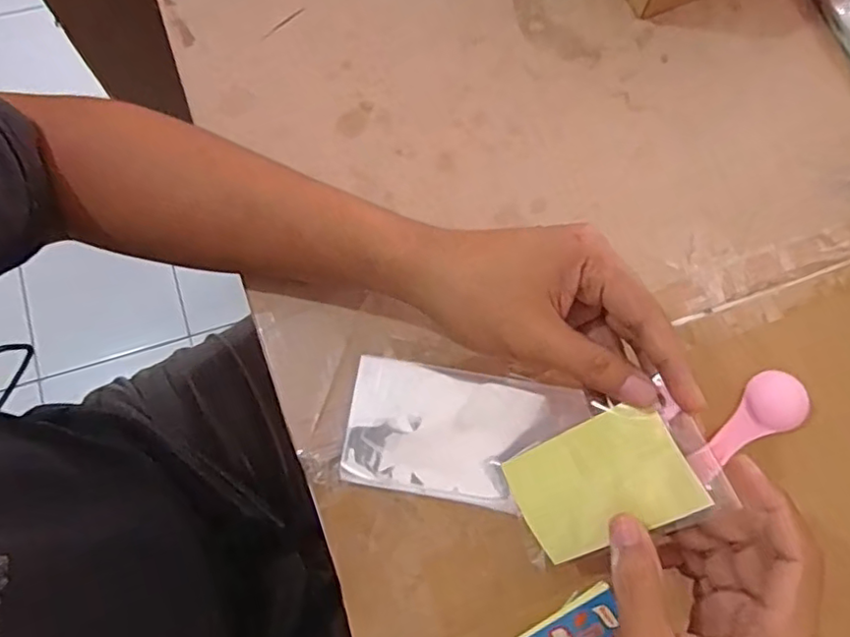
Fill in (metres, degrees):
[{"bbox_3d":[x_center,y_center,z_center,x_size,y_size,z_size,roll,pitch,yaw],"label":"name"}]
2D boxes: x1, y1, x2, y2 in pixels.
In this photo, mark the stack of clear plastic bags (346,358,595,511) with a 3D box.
[{"bbox_3d":[0.022,0.071,0.371,0.133,0.012,0.074,11,76,2],"label":"stack of clear plastic bags"}]

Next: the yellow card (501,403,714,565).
[{"bbox_3d":[0.087,0.084,0.316,0.089,0.004,0.058,-35,77,28],"label":"yellow card"}]

